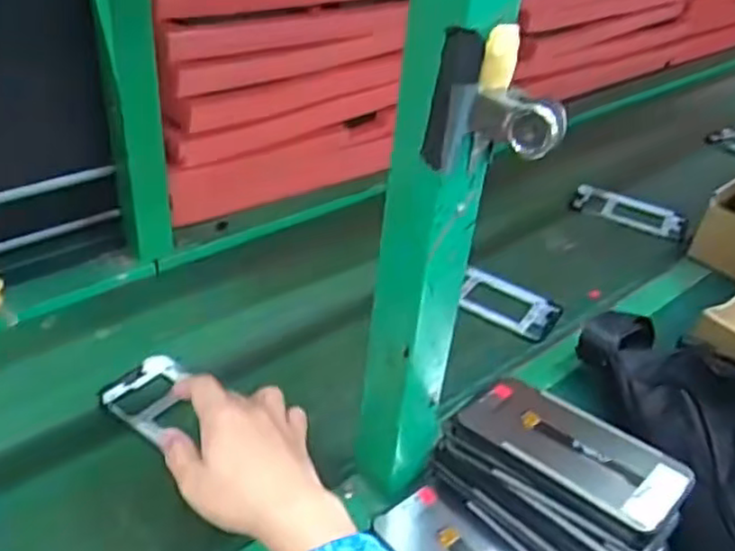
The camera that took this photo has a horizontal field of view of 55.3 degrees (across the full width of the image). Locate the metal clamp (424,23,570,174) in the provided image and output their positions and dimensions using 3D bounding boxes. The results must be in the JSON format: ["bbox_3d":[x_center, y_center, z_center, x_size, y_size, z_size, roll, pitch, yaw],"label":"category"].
[{"bbox_3d":[0.068,-0.085,0.351,0.067,0.071,0.027,24,39,22],"label":"metal clamp"}]

